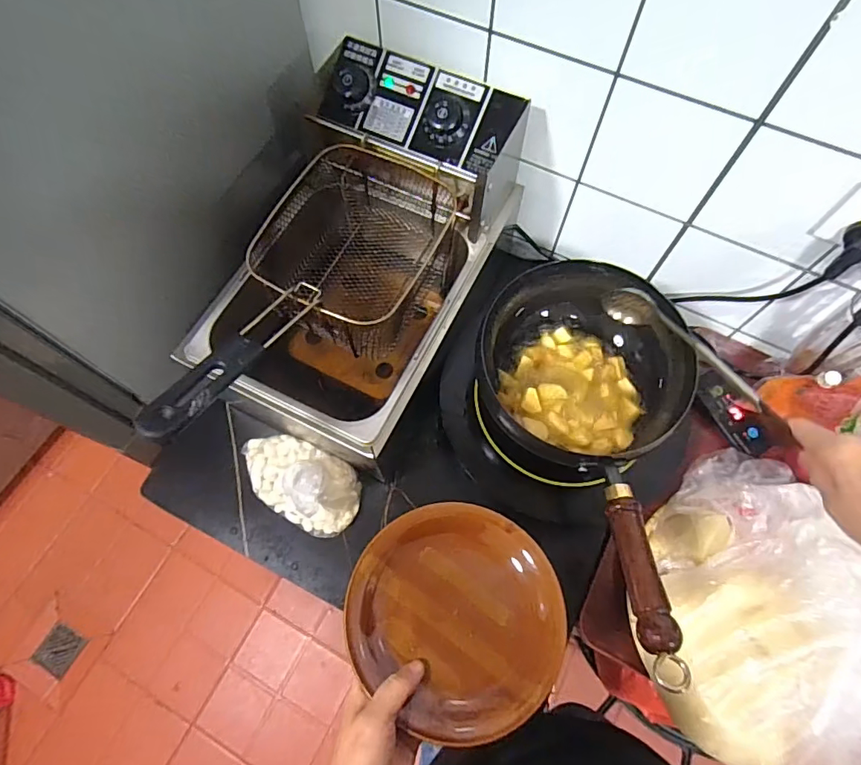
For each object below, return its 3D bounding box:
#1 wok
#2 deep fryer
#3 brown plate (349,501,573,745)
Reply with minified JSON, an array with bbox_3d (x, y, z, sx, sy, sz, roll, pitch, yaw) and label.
[{"bbox_3d":[0.195,0.063,0.543,0.208,0.134,0.391,-7,68,-3],"label":"wok"},{"bbox_3d":[-0.081,-0.146,0.644,0.261,0.281,0.429,24,69,10],"label":"deep fryer"},{"bbox_3d":[0.024,0.197,0.432,0.184,0.038,0.173,0,67,0],"label":"brown plate"}]

